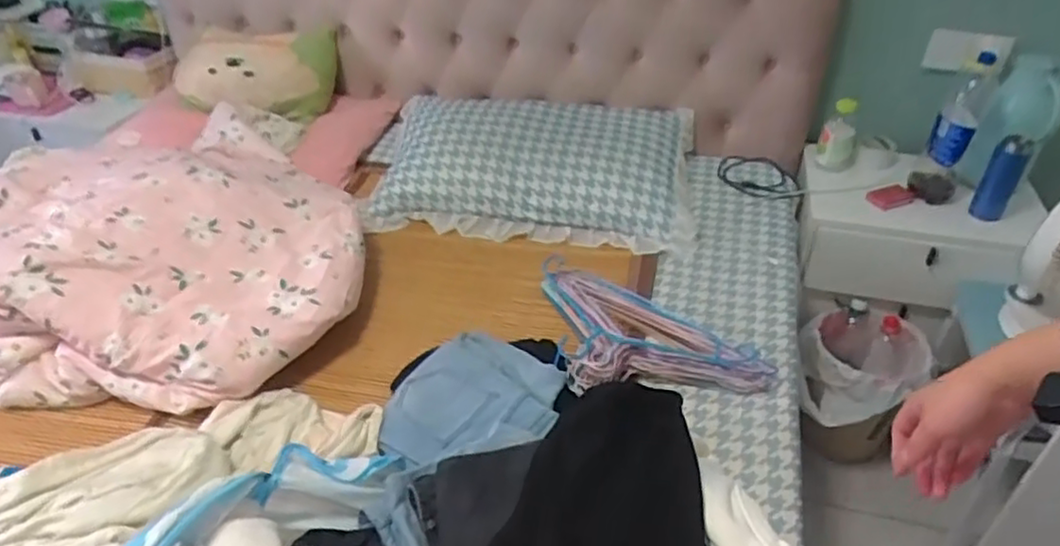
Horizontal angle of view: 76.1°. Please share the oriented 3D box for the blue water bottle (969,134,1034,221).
[{"bbox_3d":[0.983,-0.194,1.417,0.065,0.173,0.068,26,45,30],"label":"blue water bottle"}]

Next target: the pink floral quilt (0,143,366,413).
[{"bbox_3d":[-0.730,-0.064,1.303,0.864,0.213,0.694,15,41,19],"label":"pink floral quilt"}]

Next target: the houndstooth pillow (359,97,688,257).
[{"bbox_3d":[0.002,-0.267,1.607,0.758,0.150,0.451,7,39,9],"label":"houndstooth pillow"}]

